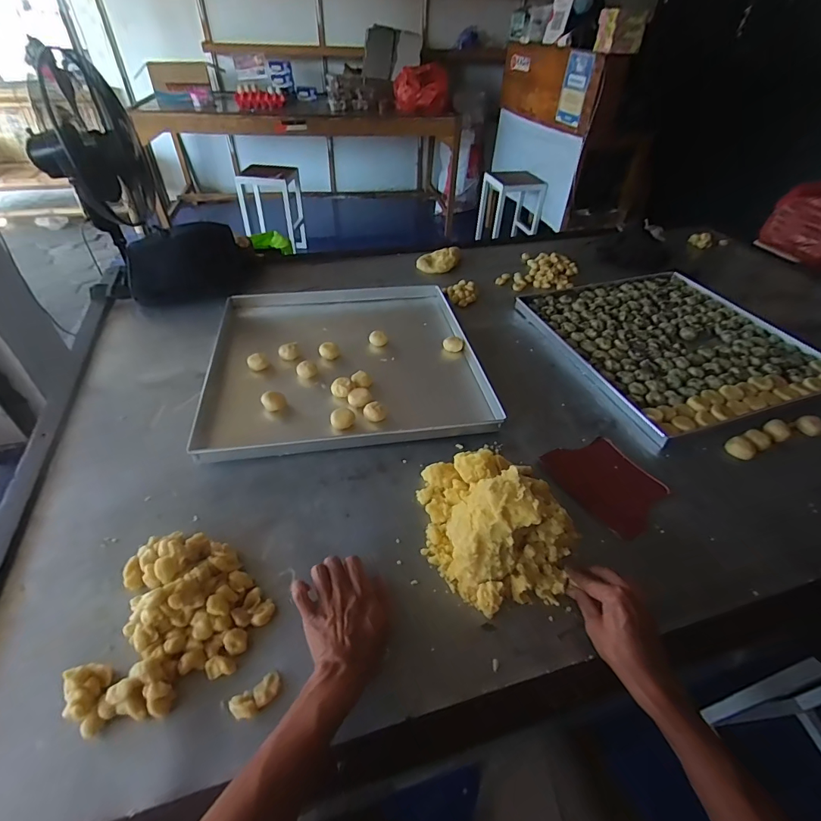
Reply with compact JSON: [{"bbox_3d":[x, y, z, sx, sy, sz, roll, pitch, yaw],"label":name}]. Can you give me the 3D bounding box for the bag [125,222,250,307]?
[{"bbox_3d":[-0.526,-0.352,1.011,0.269,0.131,0.121,-15,46,-19],"label":"bag"}]

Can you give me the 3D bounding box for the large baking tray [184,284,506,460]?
[{"bbox_3d":[-0.127,-0.116,0.847,0.491,0.027,0.482,-5,44,-9],"label":"large baking tray"}]

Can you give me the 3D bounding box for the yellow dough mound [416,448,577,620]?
[{"bbox_3d":[0.120,0.135,0.558,0.194,0.109,0.205,0,43,-4],"label":"yellow dough mound"}]

